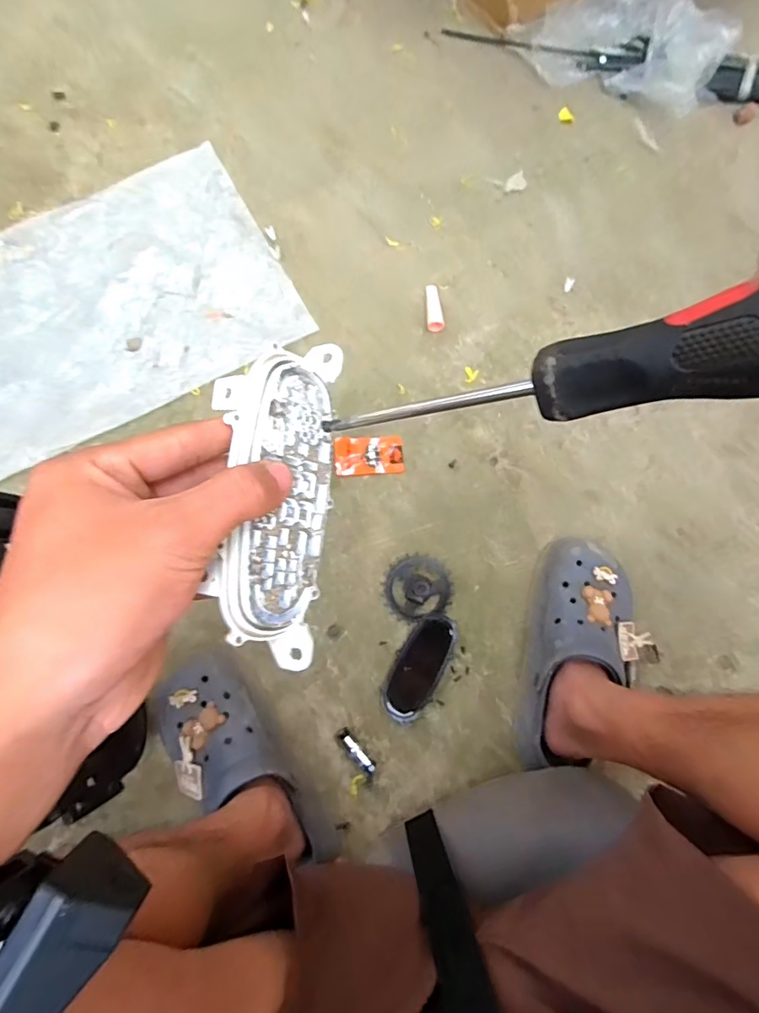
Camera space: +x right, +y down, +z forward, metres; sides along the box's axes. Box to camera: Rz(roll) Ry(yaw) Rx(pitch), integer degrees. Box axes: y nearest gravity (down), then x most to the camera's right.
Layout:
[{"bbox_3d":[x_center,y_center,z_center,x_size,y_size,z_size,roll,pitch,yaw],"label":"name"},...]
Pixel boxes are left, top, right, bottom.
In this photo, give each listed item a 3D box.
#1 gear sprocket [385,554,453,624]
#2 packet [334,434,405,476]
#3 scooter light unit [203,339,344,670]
[{"bbox_3d":[0.048,0.098,0.599,0.081,0.028,0.075,-19,79,-5],"label":"gear sprocket"},{"bbox_3d":[-0.014,-0.067,0.647,0.090,0.006,0.051,-3,78,-1],"label":"packet"},{"bbox_3d":[-0.045,-0.004,0.220,0.055,0.018,0.149,6,83,-41],"label":"scooter light unit"}]

